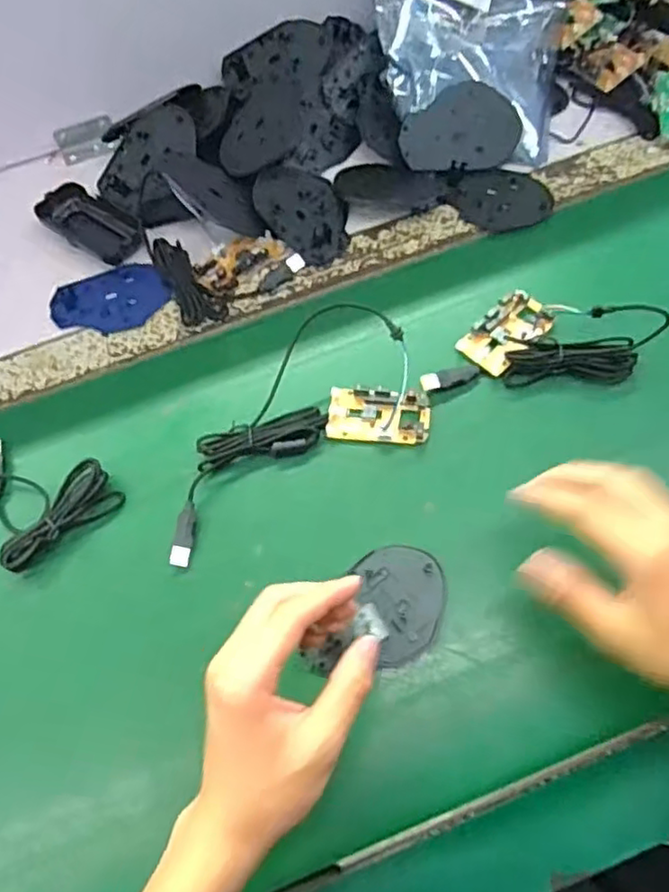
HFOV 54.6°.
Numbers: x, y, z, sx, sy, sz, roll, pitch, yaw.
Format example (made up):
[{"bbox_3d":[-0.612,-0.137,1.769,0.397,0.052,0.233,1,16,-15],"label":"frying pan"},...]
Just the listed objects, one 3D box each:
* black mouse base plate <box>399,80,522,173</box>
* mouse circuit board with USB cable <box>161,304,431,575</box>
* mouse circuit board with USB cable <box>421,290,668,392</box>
[{"bbox_3d":[0.118,-0.298,0.606,0.110,0.013,0.073,-3,102,-2],"label":"black mouse base plate"},{"bbox_3d":[-0.039,-0.017,0.506,0.236,0.015,0.135,-32,68,-13],"label":"mouse circuit board with USB cable"},{"bbox_3d":[0.165,-0.090,0.519,0.183,0.028,0.081,-2,65,0],"label":"mouse circuit board with USB cable"}]

